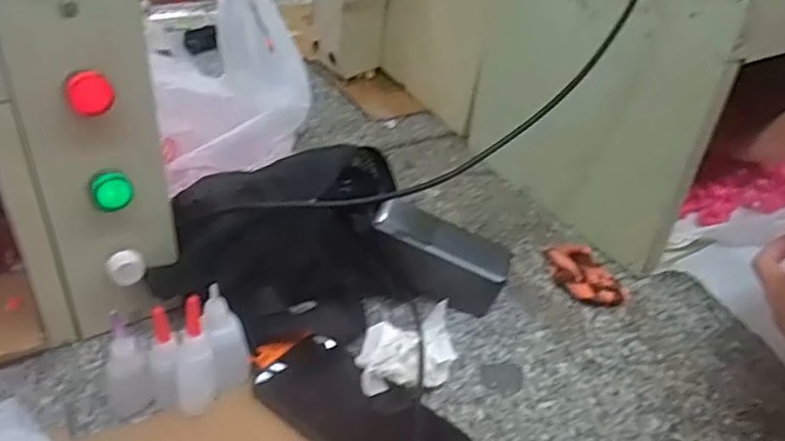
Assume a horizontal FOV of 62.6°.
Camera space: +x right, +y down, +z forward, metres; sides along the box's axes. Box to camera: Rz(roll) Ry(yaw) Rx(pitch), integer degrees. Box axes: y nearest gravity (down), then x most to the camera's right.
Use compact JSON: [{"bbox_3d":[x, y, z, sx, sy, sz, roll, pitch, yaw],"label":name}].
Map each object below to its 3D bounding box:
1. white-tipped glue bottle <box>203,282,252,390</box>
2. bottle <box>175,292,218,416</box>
[{"bbox_3d":[-0.121,0.086,0.476,0.029,0.081,0.027,-5,37,-13],"label":"white-tipped glue bottle"},{"bbox_3d":[-0.141,0.096,0.458,0.026,0.085,0.031,-8,38,-17],"label":"bottle"}]

